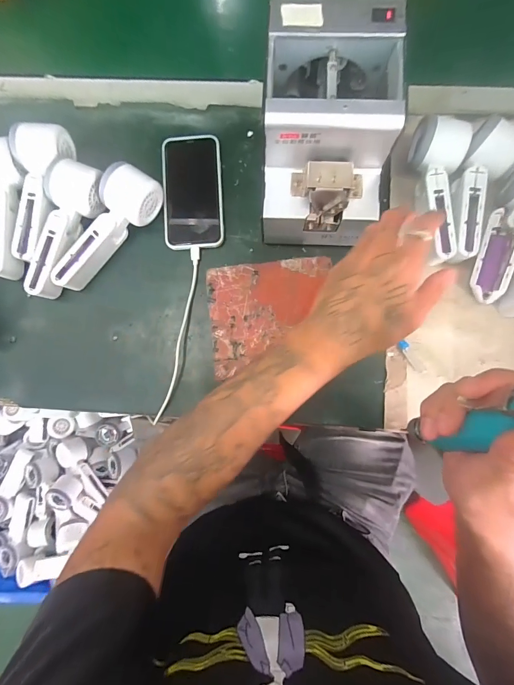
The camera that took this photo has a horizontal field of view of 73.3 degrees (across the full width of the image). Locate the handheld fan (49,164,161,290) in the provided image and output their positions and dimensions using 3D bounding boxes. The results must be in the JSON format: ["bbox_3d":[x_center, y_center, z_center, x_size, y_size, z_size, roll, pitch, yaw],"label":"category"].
[{"bbox_3d":[-0.181,-0.133,0.417,0.056,0.047,0.167,32,86,5],"label":"handheld fan"}]

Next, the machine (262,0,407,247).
[{"bbox_3d":[0.069,-0.212,0.371,0.127,0.150,0.175,3,84,3],"label":"machine"}]

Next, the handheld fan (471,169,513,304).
[{"bbox_3d":[0.292,-0.129,0.393,0.052,0.042,0.157,30,86,5],"label":"handheld fan"}]

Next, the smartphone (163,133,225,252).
[{"bbox_3d":[-0.082,-0.194,0.441,0.074,0.009,0.146,-3,84,2],"label":"smartphone"}]

